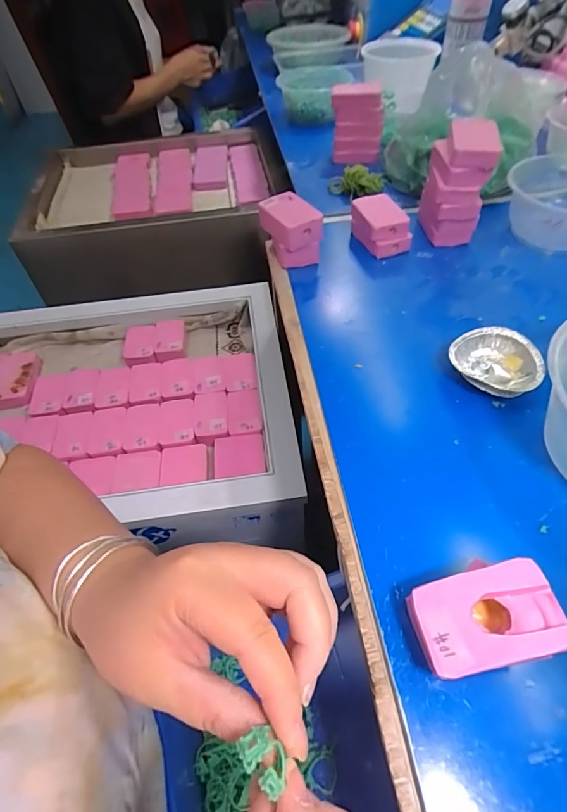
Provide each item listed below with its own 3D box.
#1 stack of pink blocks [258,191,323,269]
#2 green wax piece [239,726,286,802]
[{"bbox_3d":[0.008,-0.199,0.491,0.047,0.062,0.067,-24,54,-14],"label":"stack of pink blocks"},{"bbox_3d":[-0.006,0.119,0.143,0.012,0.005,0.018,-36,57,-22],"label":"green wax piece"}]

